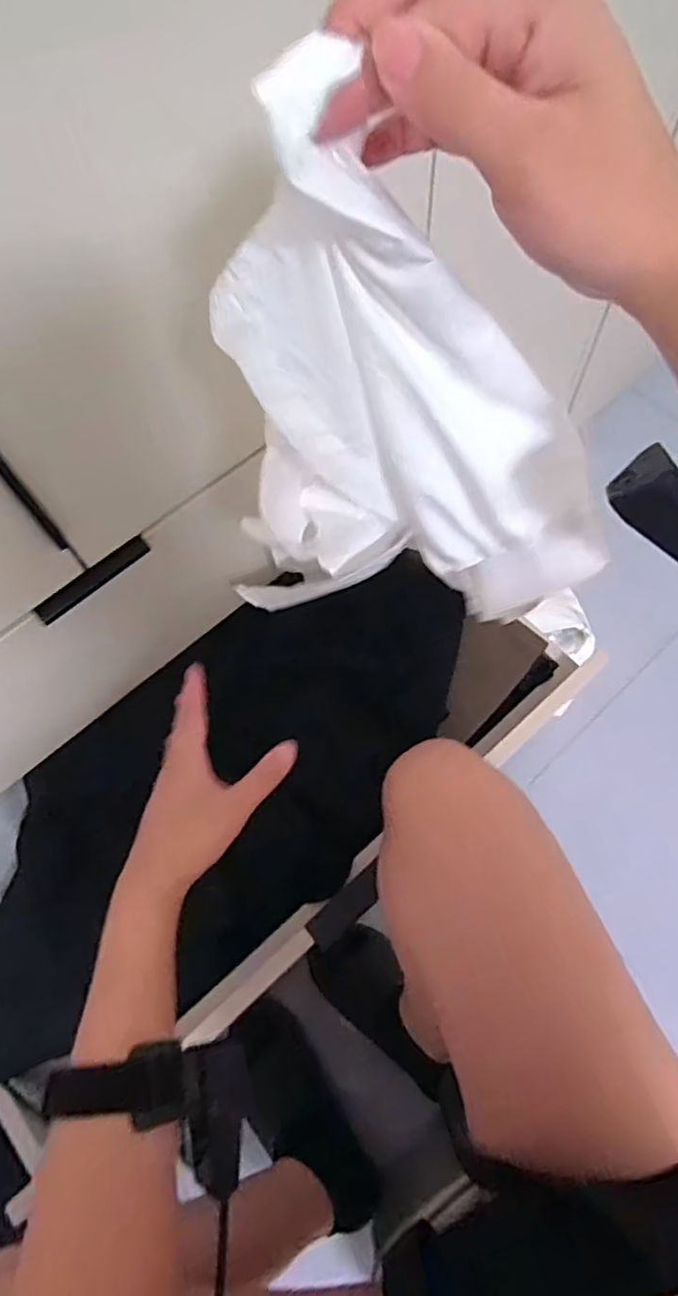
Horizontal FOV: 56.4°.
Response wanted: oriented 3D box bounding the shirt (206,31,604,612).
[{"bbox_3d":[0.048,-0.109,0.342,0.219,0.338,0.057,4,67,5],"label":"shirt"}]

